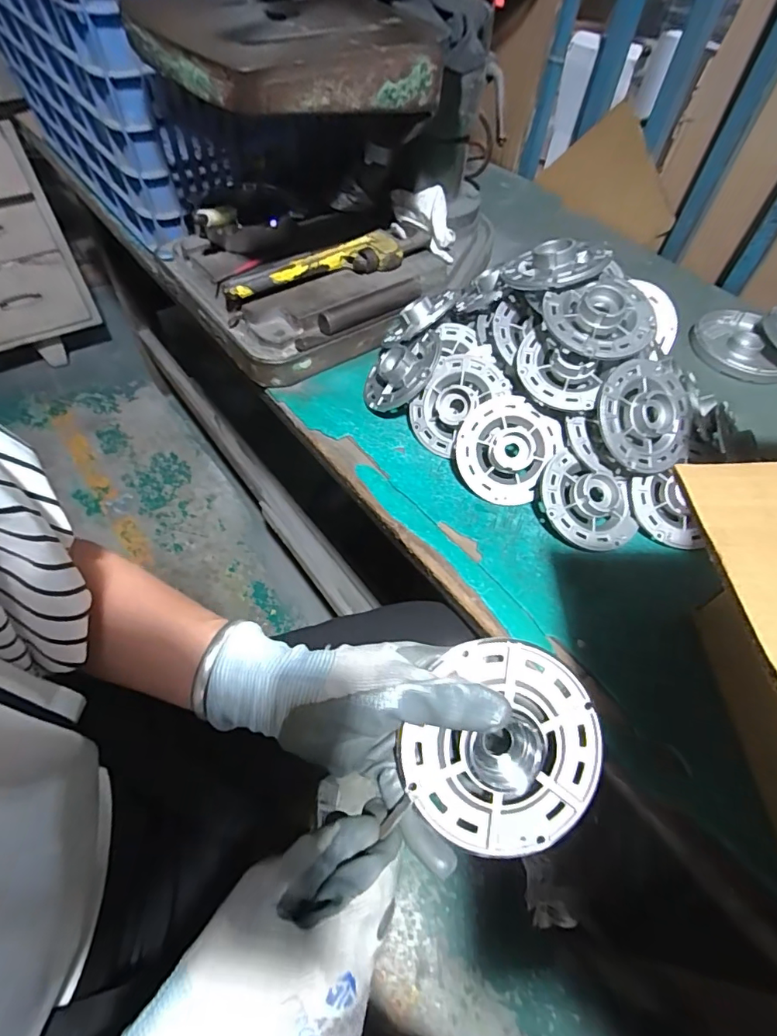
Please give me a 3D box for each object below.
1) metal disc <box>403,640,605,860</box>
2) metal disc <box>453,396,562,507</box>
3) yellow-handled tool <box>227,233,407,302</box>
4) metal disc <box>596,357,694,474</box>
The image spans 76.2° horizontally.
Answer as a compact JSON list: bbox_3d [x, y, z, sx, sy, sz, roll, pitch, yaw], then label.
[{"bbox_3d":[0.064,0.124,0.267,0.100,0.013,0.107,0,84,-4],"label":"metal disc"},{"bbox_3d":[0.120,-0.070,0.512,0.095,0.023,0.105,24,92,-1],"label":"metal disc"},{"bbox_3d":[-0.095,-0.323,0.632,0.229,0.027,0.051,-21,60,-17],"label":"yellow-handled tool"},{"bbox_3d":[0.258,-0.104,0.488,0.112,0.024,0.115,1,88,-18],"label":"metal disc"}]

